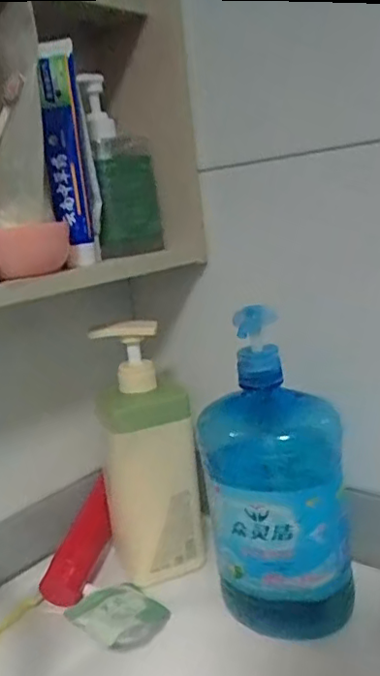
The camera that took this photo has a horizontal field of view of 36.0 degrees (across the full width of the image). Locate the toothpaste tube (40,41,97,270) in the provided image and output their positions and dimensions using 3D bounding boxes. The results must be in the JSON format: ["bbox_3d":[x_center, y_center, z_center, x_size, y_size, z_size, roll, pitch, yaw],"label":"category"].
[{"bbox_3d":[-0.101,-0.148,0.473,0.029,0.168,0.026,-11,14,-22],"label":"toothpaste tube"}]

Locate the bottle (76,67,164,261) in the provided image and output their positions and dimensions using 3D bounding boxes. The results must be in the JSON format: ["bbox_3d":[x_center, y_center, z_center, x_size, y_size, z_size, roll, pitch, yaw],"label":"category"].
[{"bbox_3d":[-0.062,-0.161,0.539,0.057,0.162,0.063,-7,13,-4],"label":"bottle"}]

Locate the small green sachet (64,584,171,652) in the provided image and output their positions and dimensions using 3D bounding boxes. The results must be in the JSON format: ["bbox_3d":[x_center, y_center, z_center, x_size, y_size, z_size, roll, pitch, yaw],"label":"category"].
[{"bbox_3d":[-0.064,0.245,0.518,0.068,0.024,0.070,6,18,43],"label":"small green sachet"}]

